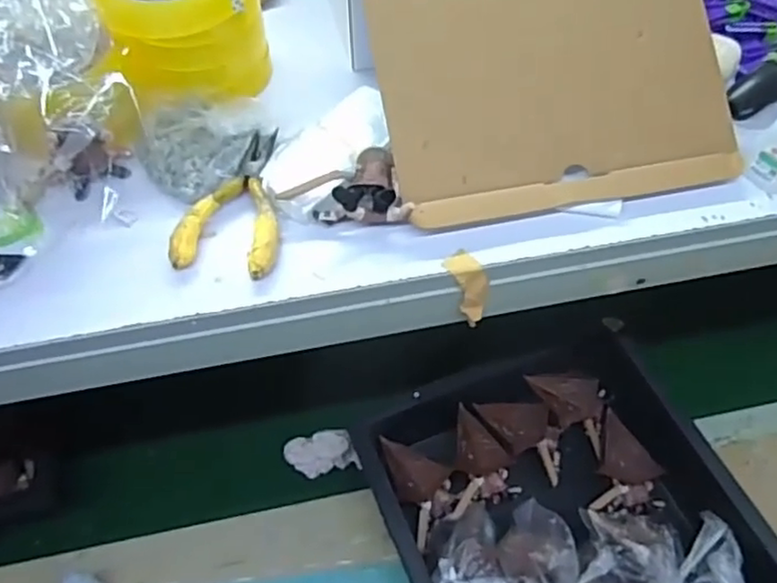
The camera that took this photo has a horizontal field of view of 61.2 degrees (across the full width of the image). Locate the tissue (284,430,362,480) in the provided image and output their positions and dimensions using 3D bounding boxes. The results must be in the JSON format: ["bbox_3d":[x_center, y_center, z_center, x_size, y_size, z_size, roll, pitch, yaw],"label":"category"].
[{"bbox_3d":[-0.076,0.175,0.708,0.072,0.031,0.044,-2,55,-2],"label":"tissue"}]

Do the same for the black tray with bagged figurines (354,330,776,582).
[{"bbox_3d":[0.189,0.264,0.596,0.310,0.113,0.450,-20,58,-14],"label":"black tray with bagged figurines"}]

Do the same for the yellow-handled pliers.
[{"bbox_3d":[-0.098,-0.062,0.436,0.064,0.011,0.119,7,55,4],"label":"yellow-handled pliers"}]

